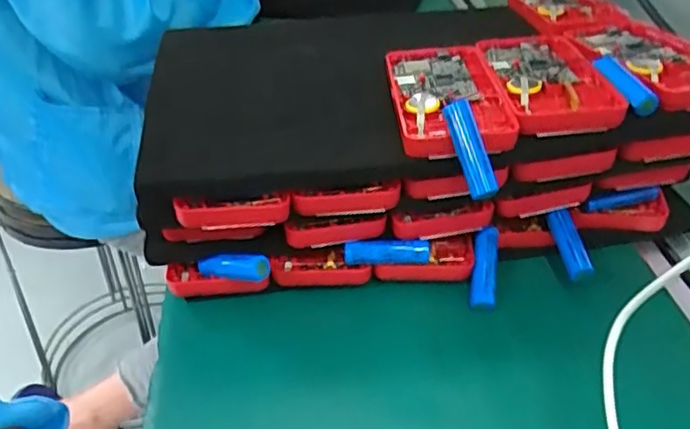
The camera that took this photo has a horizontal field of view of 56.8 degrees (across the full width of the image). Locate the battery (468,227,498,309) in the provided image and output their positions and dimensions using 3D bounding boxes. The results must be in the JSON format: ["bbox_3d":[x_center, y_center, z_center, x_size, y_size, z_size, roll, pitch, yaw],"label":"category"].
[{"bbox_3d":[0.084,0.032,0.386,0.015,0.011,0.050,7,68,11],"label":"battery"}]

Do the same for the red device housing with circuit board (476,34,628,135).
[{"bbox_3d":[0.124,-0.087,0.393,0.061,0.011,0.125,-1,37,0],"label":"red device housing with circuit board"}]

